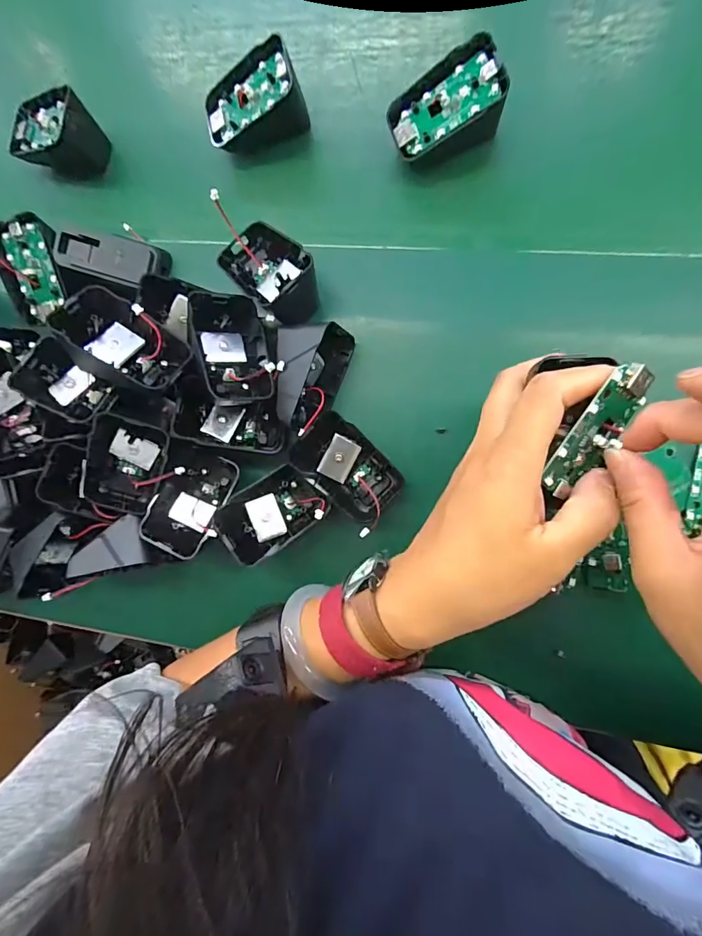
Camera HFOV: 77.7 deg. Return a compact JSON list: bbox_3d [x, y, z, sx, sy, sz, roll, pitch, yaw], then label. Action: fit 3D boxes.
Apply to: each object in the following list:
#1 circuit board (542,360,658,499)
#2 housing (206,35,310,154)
[{"bbox_3d":[0.110,-0.014,0.192,0.027,0.008,0.062,26,103,-30],"label":"circuit board"},{"bbox_3d":[-0.067,-0.249,0.299,0.068,0.038,0.040,-15,86,9],"label":"housing"}]

